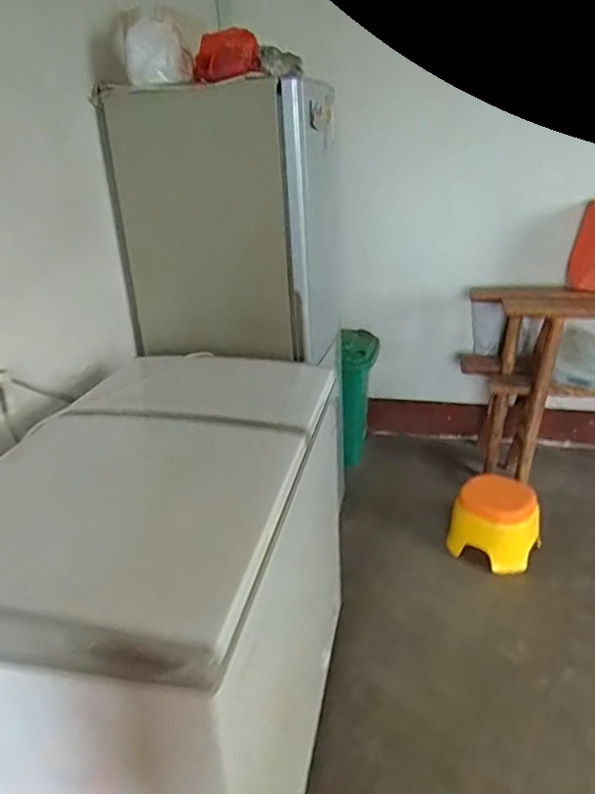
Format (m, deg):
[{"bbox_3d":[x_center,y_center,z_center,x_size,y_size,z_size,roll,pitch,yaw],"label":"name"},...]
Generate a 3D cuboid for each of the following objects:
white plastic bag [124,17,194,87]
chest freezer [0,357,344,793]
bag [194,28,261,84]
[{"bbox_3d":[-0.366,-0.908,1.561,0.163,0.147,0.150,-7,25,-6],"label":"white plastic bag"},{"bbox_3d":[-0.242,0.405,1.344,0.569,0.779,1.121,2,23,13],"label":"chest freezer"},{"bbox_3d":[-0.186,-0.898,1.555,0.175,0.116,0.156,-6,22,-6],"label":"bag"}]

